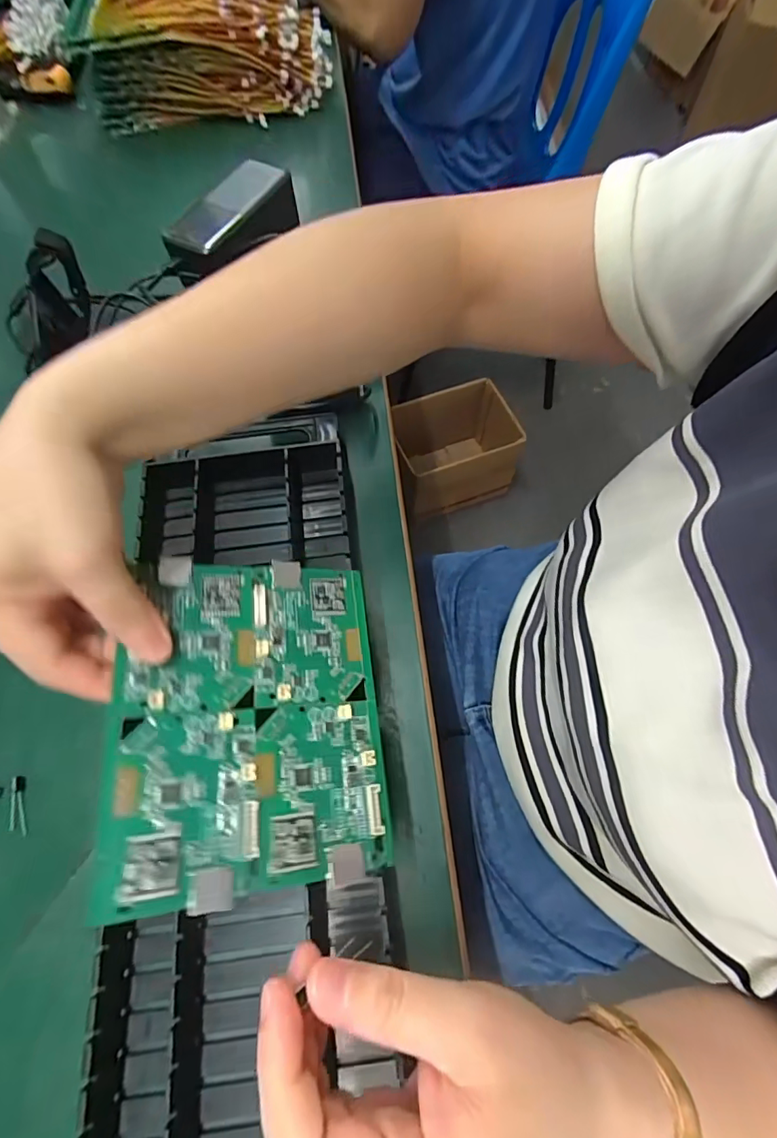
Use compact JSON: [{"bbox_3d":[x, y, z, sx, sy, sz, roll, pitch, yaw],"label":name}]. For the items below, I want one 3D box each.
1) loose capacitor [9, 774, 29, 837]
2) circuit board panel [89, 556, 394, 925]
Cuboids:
[{"bbox_3d":[-0.213,0.136,0.281,0.009,0.004,0.033,-18,65,-7],"label":"loose capacitor"},{"bbox_3d":[-0.061,0.064,0.225,0.115,0.007,0.143,3,63,-21],"label":"circuit board panel"}]

